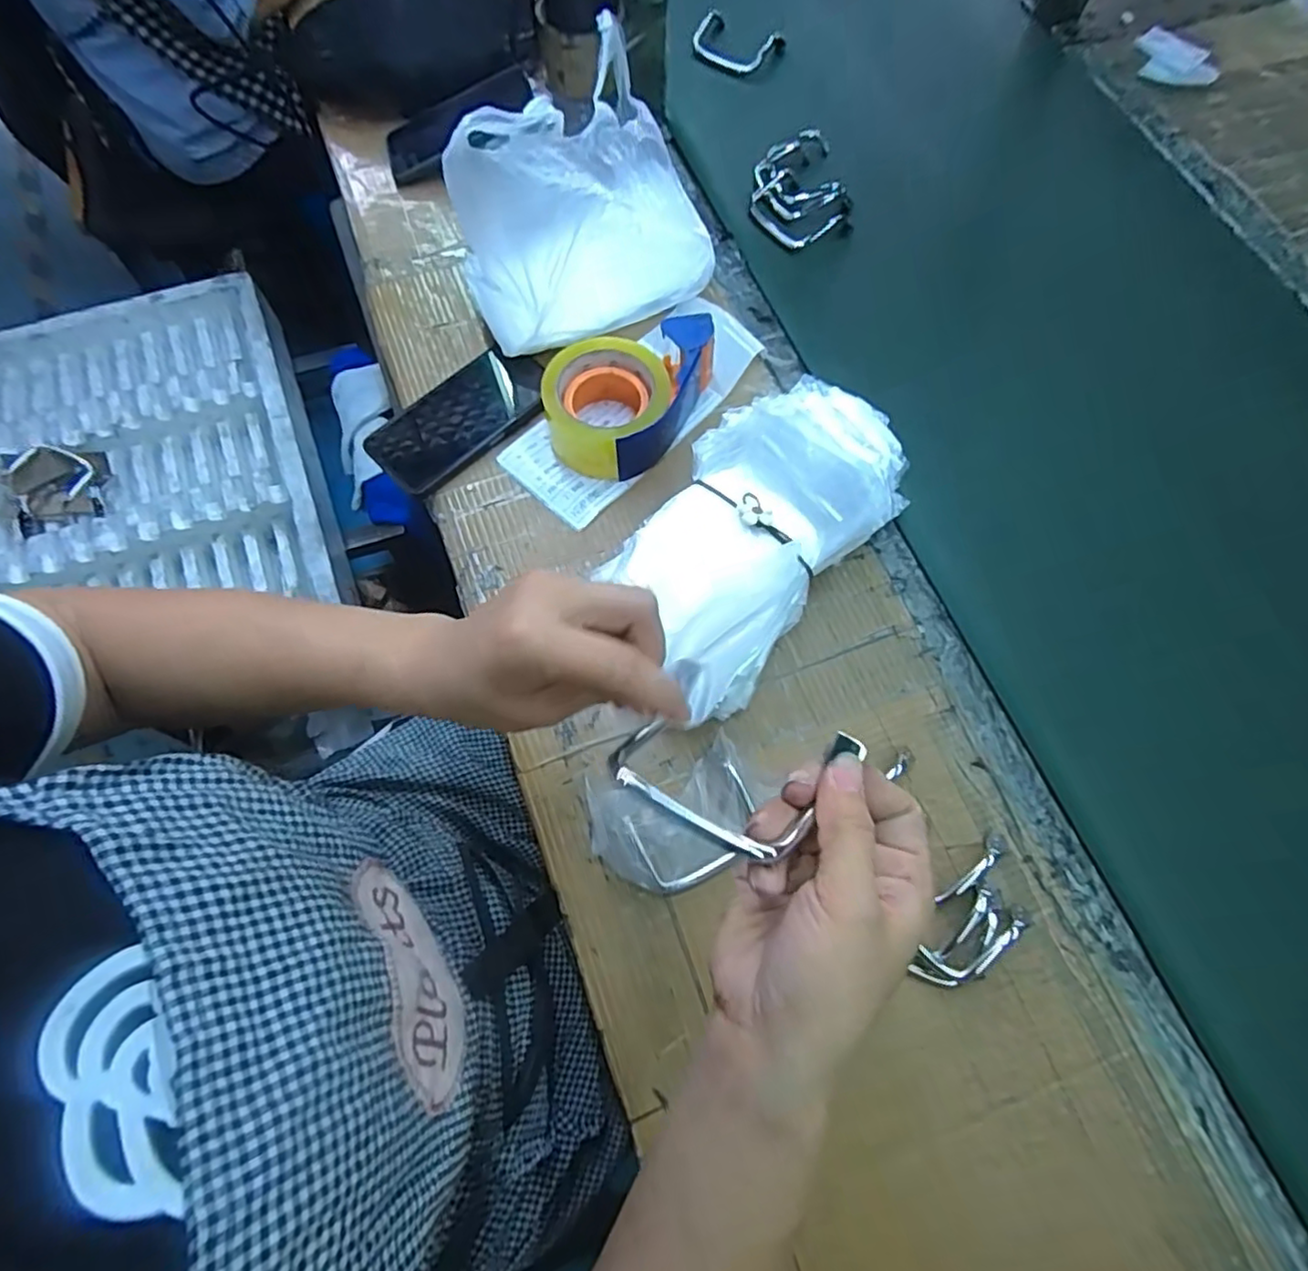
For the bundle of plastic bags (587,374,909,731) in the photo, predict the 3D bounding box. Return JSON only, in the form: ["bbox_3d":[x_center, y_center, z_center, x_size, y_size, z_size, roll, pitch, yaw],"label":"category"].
[{"bbox_3d":[0.082,-0.085,0.496,0.145,0.096,0.267,39,74,12],"label":"bundle of plastic bags"}]

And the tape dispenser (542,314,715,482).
[{"bbox_3d":[-0.013,-0.198,0.553,0.155,0.064,0.108,-16,71,-7],"label":"tape dispenser"}]

